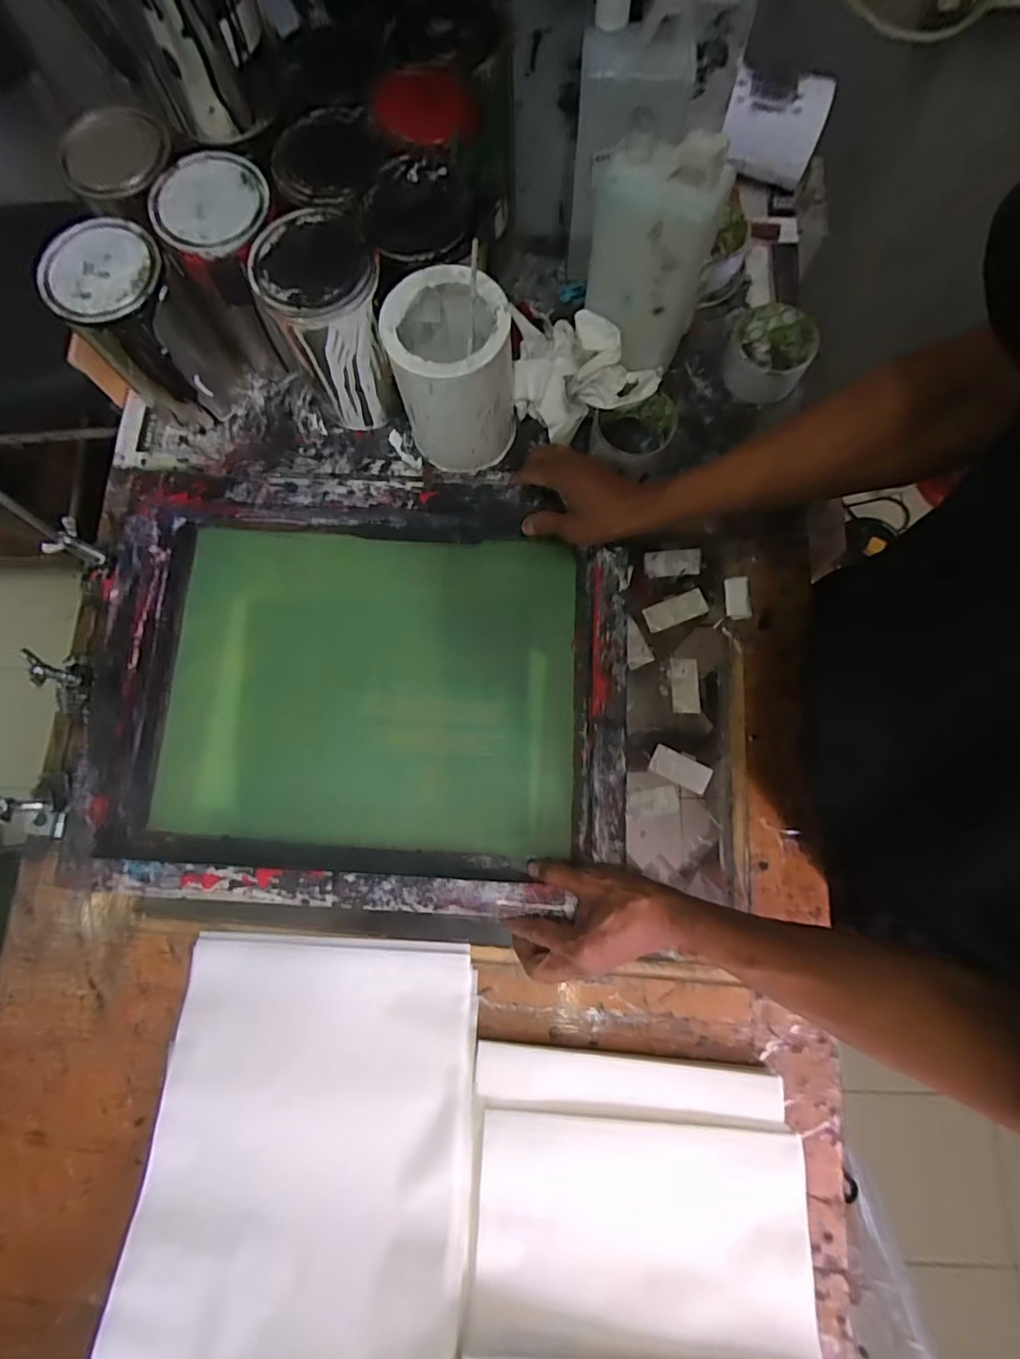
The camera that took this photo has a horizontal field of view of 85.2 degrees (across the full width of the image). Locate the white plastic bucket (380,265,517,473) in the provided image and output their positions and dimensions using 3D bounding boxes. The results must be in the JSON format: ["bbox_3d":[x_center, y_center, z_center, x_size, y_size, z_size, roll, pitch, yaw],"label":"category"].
[{"bbox_3d":[-0.053,-0.292,0.538,0.105,0.145,0.112,0,79,1],"label":"white plastic bucket"}]

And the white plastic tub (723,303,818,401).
[{"bbox_3d":[0.268,-0.339,0.578,0.082,0.055,0.085,0,79,1],"label":"white plastic tub"}]

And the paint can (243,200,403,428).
[{"bbox_3d":[-0.166,-0.341,0.545,0.099,0.166,0.102,0,79,1],"label":"paint can"}]

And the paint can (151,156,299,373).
[{"bbox_3d":[-0.264,-0.412,0.568,0.109,0.154,0.109,-16,79,-2],"label":"paint can"}]

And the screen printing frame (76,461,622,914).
[{"bbox_3d":[-0.145,-0.003,0.534,0.494,0.041,0.402,2,79,2],"label":"screen printing frame"}]

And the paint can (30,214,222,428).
[{"bbox_3d":[-0.359,-0.345,0.556,0.101,0.153,0.110,0,79,1],"label":"paint can"}]

